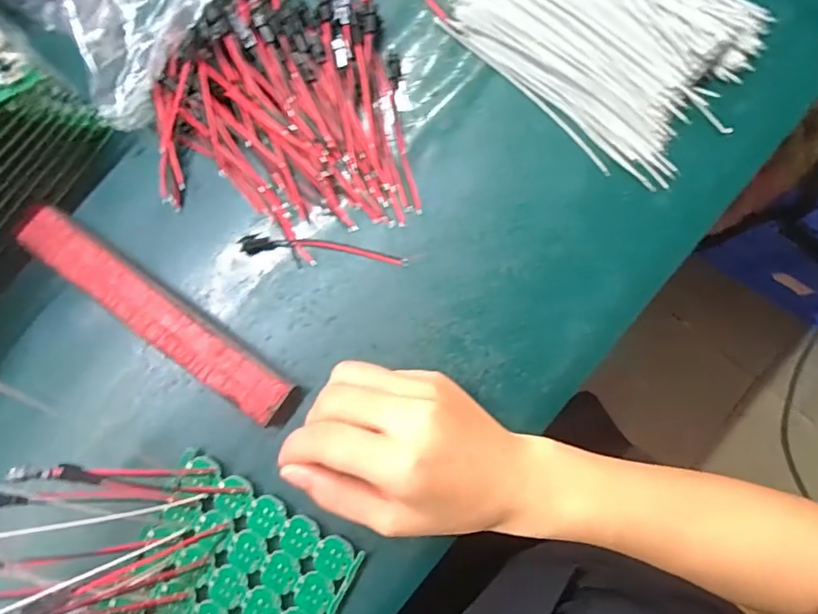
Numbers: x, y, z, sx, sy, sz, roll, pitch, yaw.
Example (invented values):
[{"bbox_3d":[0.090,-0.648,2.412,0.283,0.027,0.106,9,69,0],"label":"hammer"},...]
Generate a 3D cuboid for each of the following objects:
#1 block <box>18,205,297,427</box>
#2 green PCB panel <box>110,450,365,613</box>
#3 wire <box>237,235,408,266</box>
[{"bbox_3d":[-0.150,0.004,0.330,0.189,0.023,0.029,35,87,6],"label":"block"},{"bbox_3d":[-0.100,0.157,0.307,0.115,0.011,0.103,28,85,6],"label":"green PCB panel"},{"bbox_3d":[-0.052,-0.035,0.334,0.101,0.008,0.012,5,85,4],"label":"wire"}]

